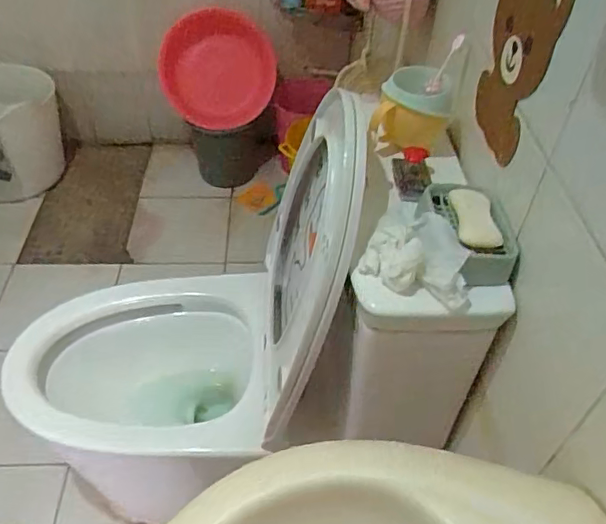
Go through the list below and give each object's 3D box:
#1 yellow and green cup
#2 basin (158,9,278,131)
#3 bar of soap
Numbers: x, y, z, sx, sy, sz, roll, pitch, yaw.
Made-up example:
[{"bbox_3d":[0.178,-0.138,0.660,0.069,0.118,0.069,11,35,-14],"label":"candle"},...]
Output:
[{"bbox_3d":[0.145,-0.193,0.743,0.089,0.095,0.090,1,51,-1],"label":"yellow and green cup"},{"bbox_3d":[-0.288,-0.599,1.774,0.392,0.382,0.112,6,51,4],"label":"basin"},{"bbox_3d":[0.190,-0.050,0.631,0.045,0.018,0.098,-1,51,-2],"label":"bar of soap"}]

